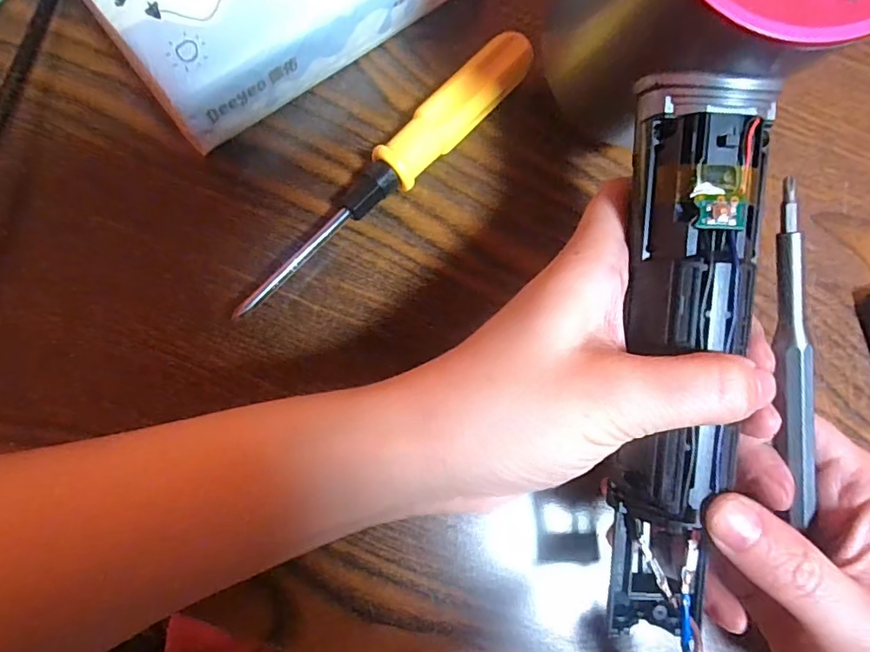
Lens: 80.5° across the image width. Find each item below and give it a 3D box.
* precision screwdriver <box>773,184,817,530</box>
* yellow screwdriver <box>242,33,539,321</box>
[{"bbox_3d":[0.108,0.009,0.155,0.007,0.005,0.101,-9,98,-7],"label":"precision screwdriver"},{"bbox_3d":[-0.017,-0.060,0.204,0.017,0.019,0.152,43,81,0],"label":"yellow screwdriver"}]

